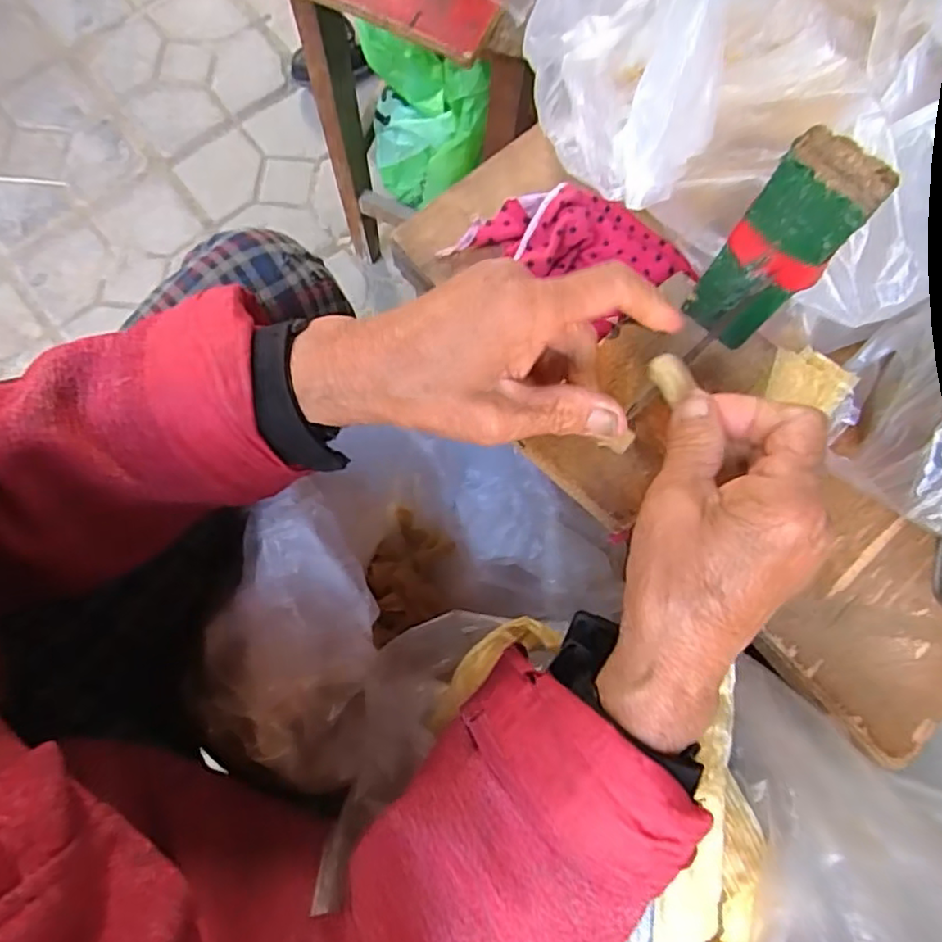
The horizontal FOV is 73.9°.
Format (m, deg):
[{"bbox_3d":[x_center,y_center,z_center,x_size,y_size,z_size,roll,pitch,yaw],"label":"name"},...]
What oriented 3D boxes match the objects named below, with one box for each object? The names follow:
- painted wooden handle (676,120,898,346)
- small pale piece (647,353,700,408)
[{"bbox_3d":[0.138,-0.098,0.286,0.027,0.110,0.039,-43,81,-9],"label":"painted wooden handle"},{"bbox_3d":[0.090,-0.041,0.279,0.013,0.009,0.023,-22,79,-5],"label":"small pale piece"}]

